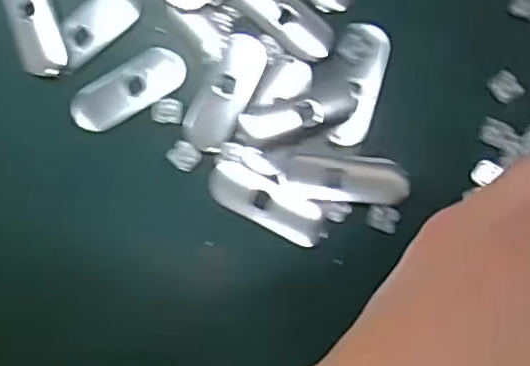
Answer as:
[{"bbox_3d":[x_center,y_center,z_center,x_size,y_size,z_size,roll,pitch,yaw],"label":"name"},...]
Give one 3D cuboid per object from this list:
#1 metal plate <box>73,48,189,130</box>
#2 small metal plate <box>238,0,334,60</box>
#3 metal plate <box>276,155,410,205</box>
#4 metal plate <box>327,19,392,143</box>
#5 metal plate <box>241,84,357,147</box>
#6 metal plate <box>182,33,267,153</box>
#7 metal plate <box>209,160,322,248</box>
[{"bbox_3d":[-0.058,-0.040,0.288,0.050,0.004,0.021,-34,85,4],"label":"metal plate"},{"bbox_3d":[0.008,-0.072,0.283,0.051,0.004,0.018,43,93,6],"label":"small metal plate"},{"bbox_3d":[0.032,-0.002,0.275,0.052,0.004,0.019,2,88,6],"label":"metal plate"},{"bbox_3d":[0.037,-0.041,0.276,0.021,0.004,0.049,14,90,6],"label":"metal plate"},{"bbox_3d":[0.015,-0.027,0.278,0.050,0.004,0.017,-17,87,5],"label":"metal plate"},{"bbox_3d":[-0.017,-0.038,0.281,0.020,0.004,0.051,26,91,6],"label":"metal plate"},{"bbox_3d":[0.000,0.008,0.277,0.049,0.004,0.018,26,91,6],"label":"metal plate"}]

